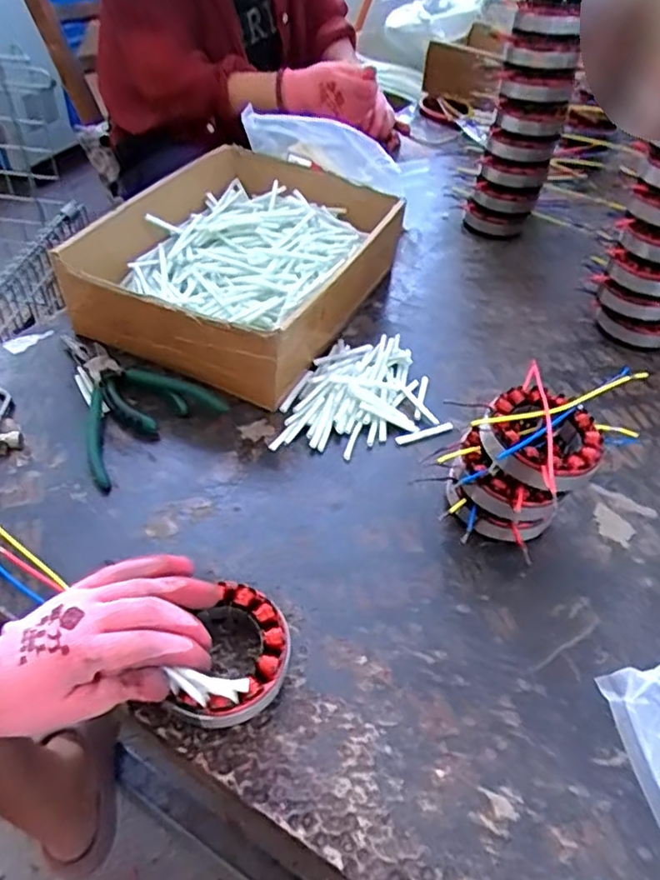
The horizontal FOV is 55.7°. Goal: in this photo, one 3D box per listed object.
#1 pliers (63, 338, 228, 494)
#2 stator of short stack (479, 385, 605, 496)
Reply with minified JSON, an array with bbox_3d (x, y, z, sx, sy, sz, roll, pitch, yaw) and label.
[{"bbox_3d":[-0.202,-0.050,0.575,0.123,0.026,0.186,-33,57,-29],"label":"pliers"},{"bbox_3d":[0.156,0.000,0.461,0.086,0.030,0.097,28,50,21],"label":"stator of short stack"}]

